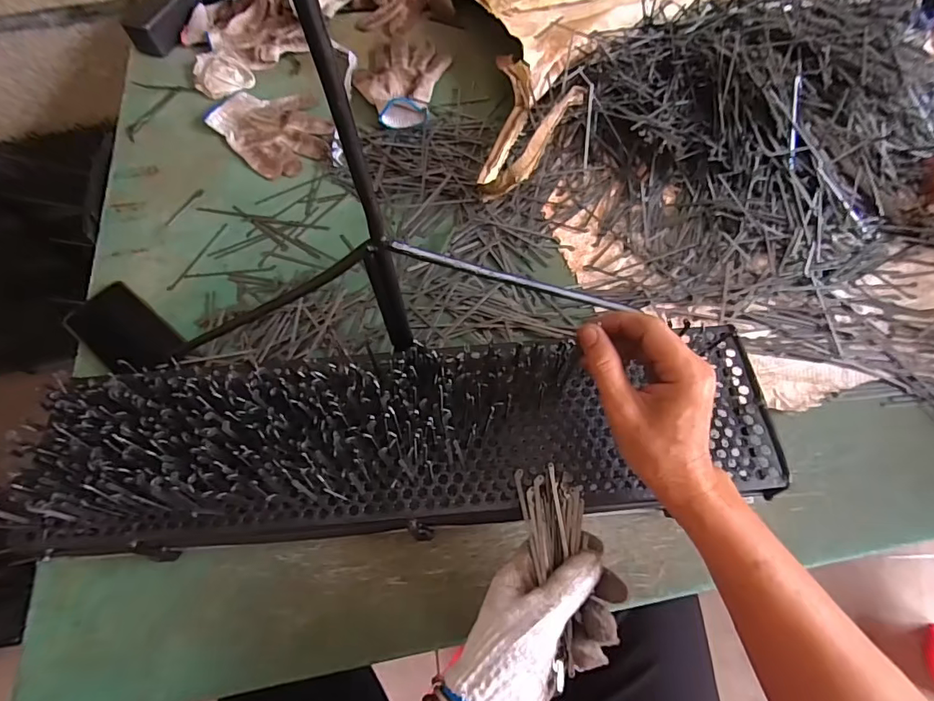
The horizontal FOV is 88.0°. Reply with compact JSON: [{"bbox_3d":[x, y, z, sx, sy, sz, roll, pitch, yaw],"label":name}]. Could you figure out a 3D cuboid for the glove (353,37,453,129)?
[{"bbox_3d":[-0.097,-0.398,0.699,0.120,0.027,0.182,12,66,8],"label":"glove"}]

